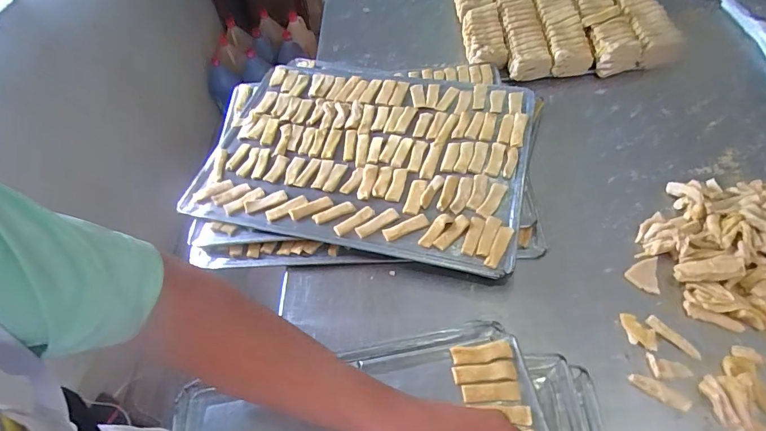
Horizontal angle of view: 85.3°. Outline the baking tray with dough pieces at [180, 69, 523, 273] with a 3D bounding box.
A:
[{"bbox_3d":[-0.027,-0.103,0.617,0.450,0.028,0.337,11,56,13],"label":"baking tray with dough pieces"}]

